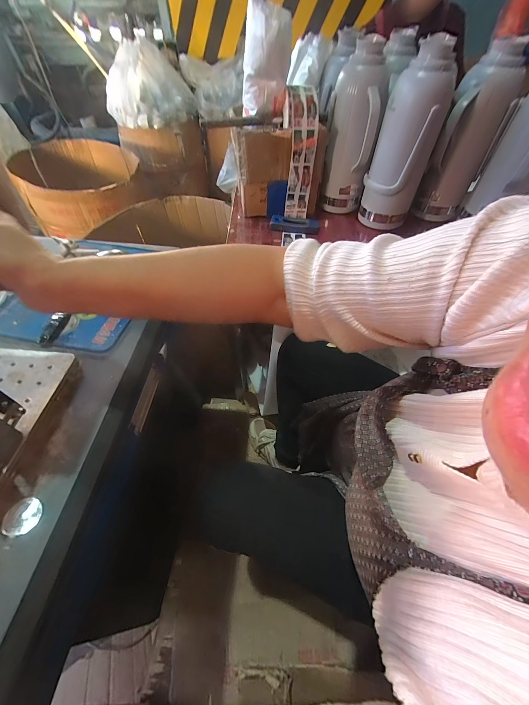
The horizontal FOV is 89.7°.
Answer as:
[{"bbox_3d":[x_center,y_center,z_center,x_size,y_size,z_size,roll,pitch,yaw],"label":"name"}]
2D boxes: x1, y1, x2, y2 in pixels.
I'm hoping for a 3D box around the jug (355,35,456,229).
[{"bbox_3d":[0.358,-0.525,0.690,0.137,0.332,0.149,18,55,13],"label":"jug"}]

